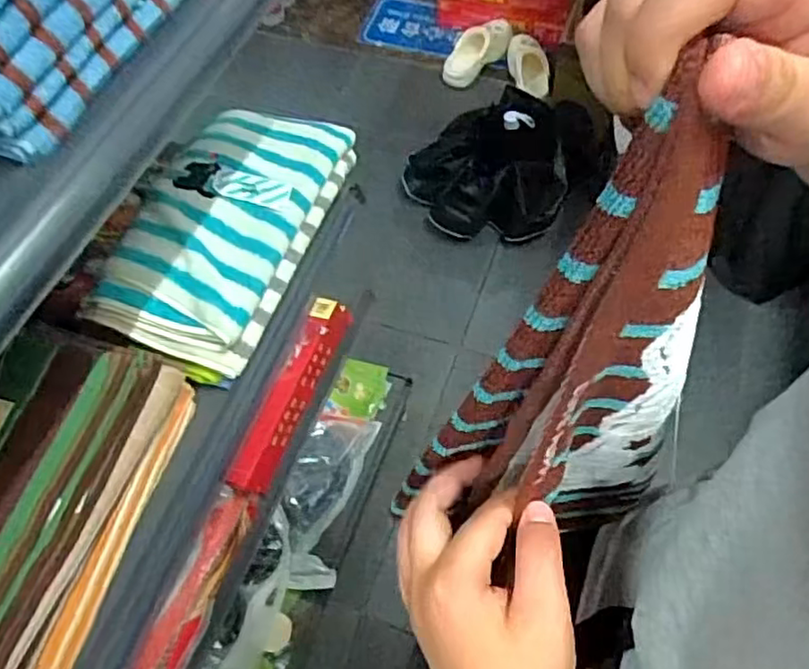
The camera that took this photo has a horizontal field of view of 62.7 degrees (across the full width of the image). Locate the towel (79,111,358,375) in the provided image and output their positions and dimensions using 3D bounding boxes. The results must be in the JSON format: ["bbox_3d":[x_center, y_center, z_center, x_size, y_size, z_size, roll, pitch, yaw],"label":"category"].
[{"bbox_3d":[-0.198,-0.140,0.761,0.186,0.055,0.362,14,60,10],"label":"towel"}]

